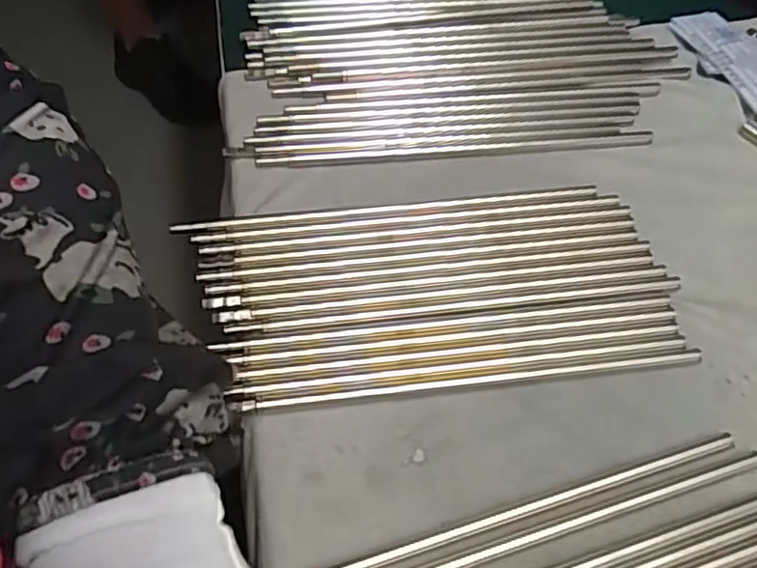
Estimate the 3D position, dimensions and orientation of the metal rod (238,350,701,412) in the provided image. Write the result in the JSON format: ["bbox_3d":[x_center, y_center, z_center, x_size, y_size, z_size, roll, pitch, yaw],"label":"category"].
[{"bbox_3d":[0.048,0.046,0.317,0.223,0.005,0.007,-5,61,-6],"label":"metal rod"}]

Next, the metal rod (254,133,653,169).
[{"bbox_3d":[0.047,-0.078,0.389,0.233,0.004,0.010,-5,61,-6],"label":"metal rod"}]

